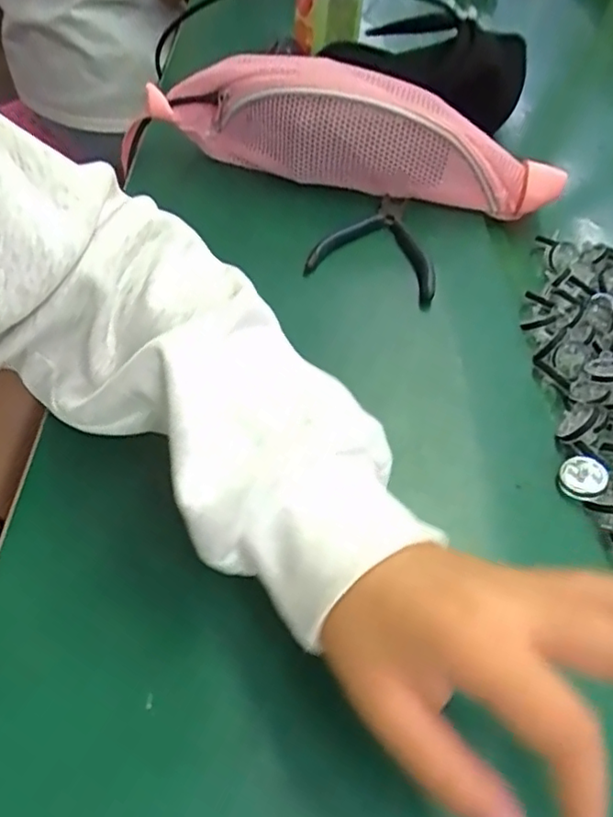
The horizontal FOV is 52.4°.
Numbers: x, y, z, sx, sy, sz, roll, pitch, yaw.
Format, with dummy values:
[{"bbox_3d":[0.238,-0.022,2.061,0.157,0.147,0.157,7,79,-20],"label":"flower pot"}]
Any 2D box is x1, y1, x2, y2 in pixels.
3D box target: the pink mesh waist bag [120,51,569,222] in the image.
[{"bbox_3d":[0.021,-0.227,0.512,0.355,0.087,0.073,9,49,-1],"label":"pink mesh waist bag"}]

